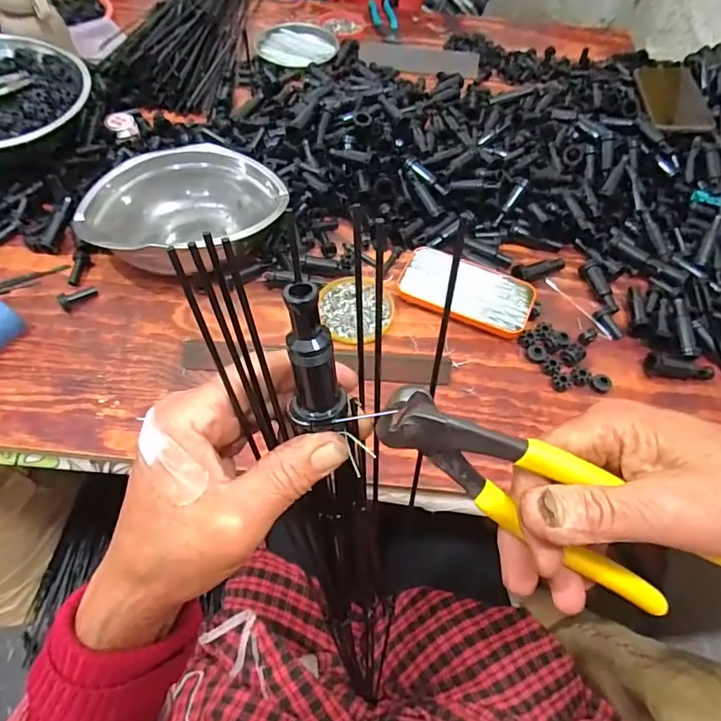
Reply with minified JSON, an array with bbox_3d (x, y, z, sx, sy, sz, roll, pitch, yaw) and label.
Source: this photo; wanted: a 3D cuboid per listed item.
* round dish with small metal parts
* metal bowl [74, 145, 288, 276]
[{"bbox_3d":[-0.004,-0.057,0.552,0.080,0.011,0.089,-7,58,-8],"label":"round dish with small metal parts"},{"bbox_3d":[-0.199,-0.176,0.579,0.219,0.059,0.160,-17,60,-14],"label":"metal bowl"}]

